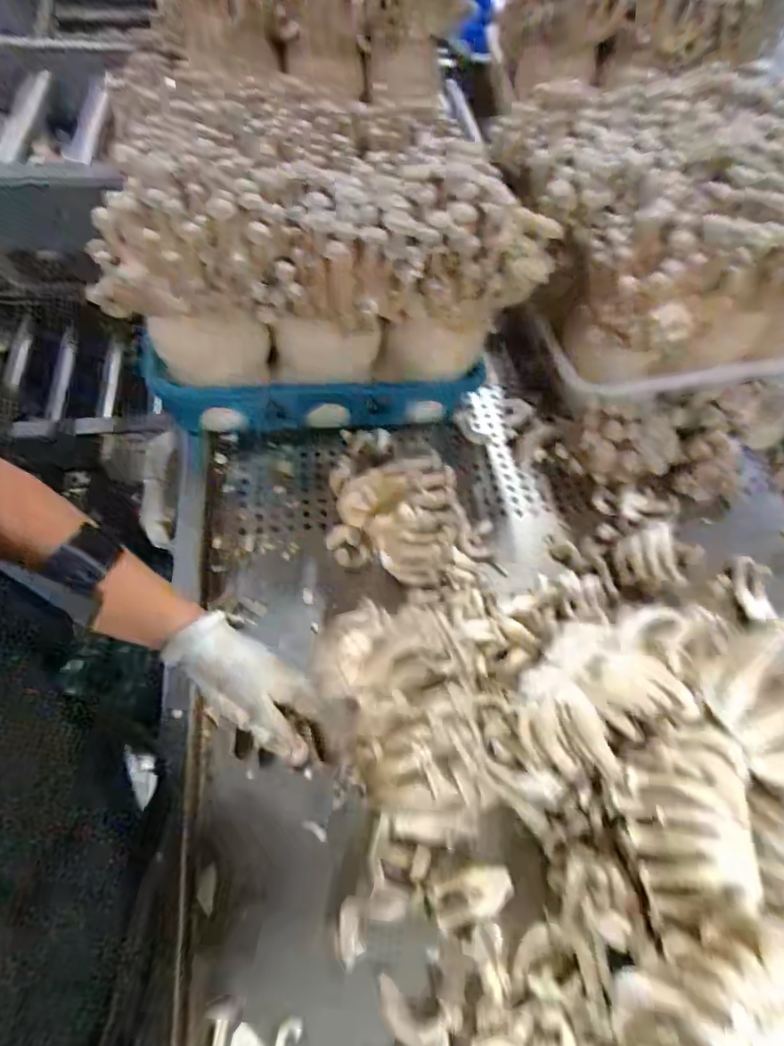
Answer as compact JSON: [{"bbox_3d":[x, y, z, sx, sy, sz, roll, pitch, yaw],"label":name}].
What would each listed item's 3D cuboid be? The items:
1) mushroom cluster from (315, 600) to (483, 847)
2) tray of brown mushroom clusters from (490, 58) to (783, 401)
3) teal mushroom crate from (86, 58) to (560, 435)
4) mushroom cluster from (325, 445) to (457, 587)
[{"bbox_3d":[0.011,0.157,0.442,0.122,0.077,0.178,-7,55,-5],"label":"mushroom cluster"},{"bbox_3d":[0.406,-0.428,0.789,0.436,0.240,0.472,-4,58,-8],"label":"tray of brown mushroom clusters"},{"bbox_3d":[-0.093,-0.350,0.732,0.476,0.290,0.380,-5,59,-8],"label":"teal mushroom crate"},{"bbox_3d":[0.002,-0.008,0.637,0.152,0.137,0.117,8,58,0],"label":"mushroom cluster"}]

